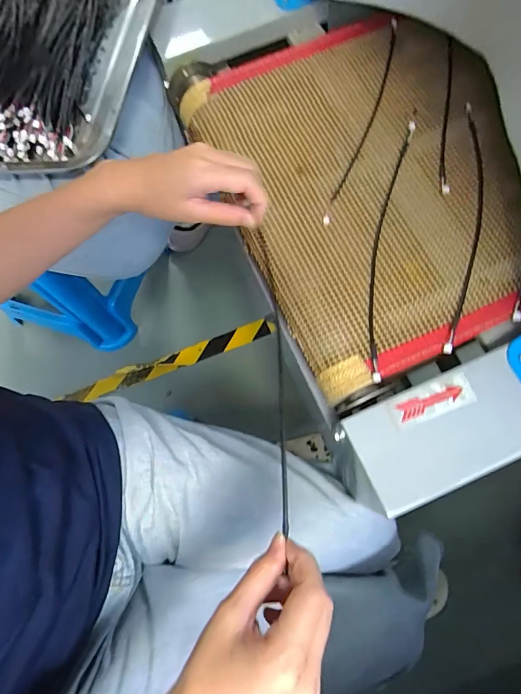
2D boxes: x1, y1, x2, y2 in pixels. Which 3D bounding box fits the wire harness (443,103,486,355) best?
[{"bbox_3d":[0.205,-0.123,0.395,0.029,0.008,0.276,11,76,7],"label":"wire harness"}]

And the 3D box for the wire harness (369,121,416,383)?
[{"bbox_3d":[0.123,-0.103,0.393,0.021,0.009,0.280,11,74,5],"label":"wire harness"}]

